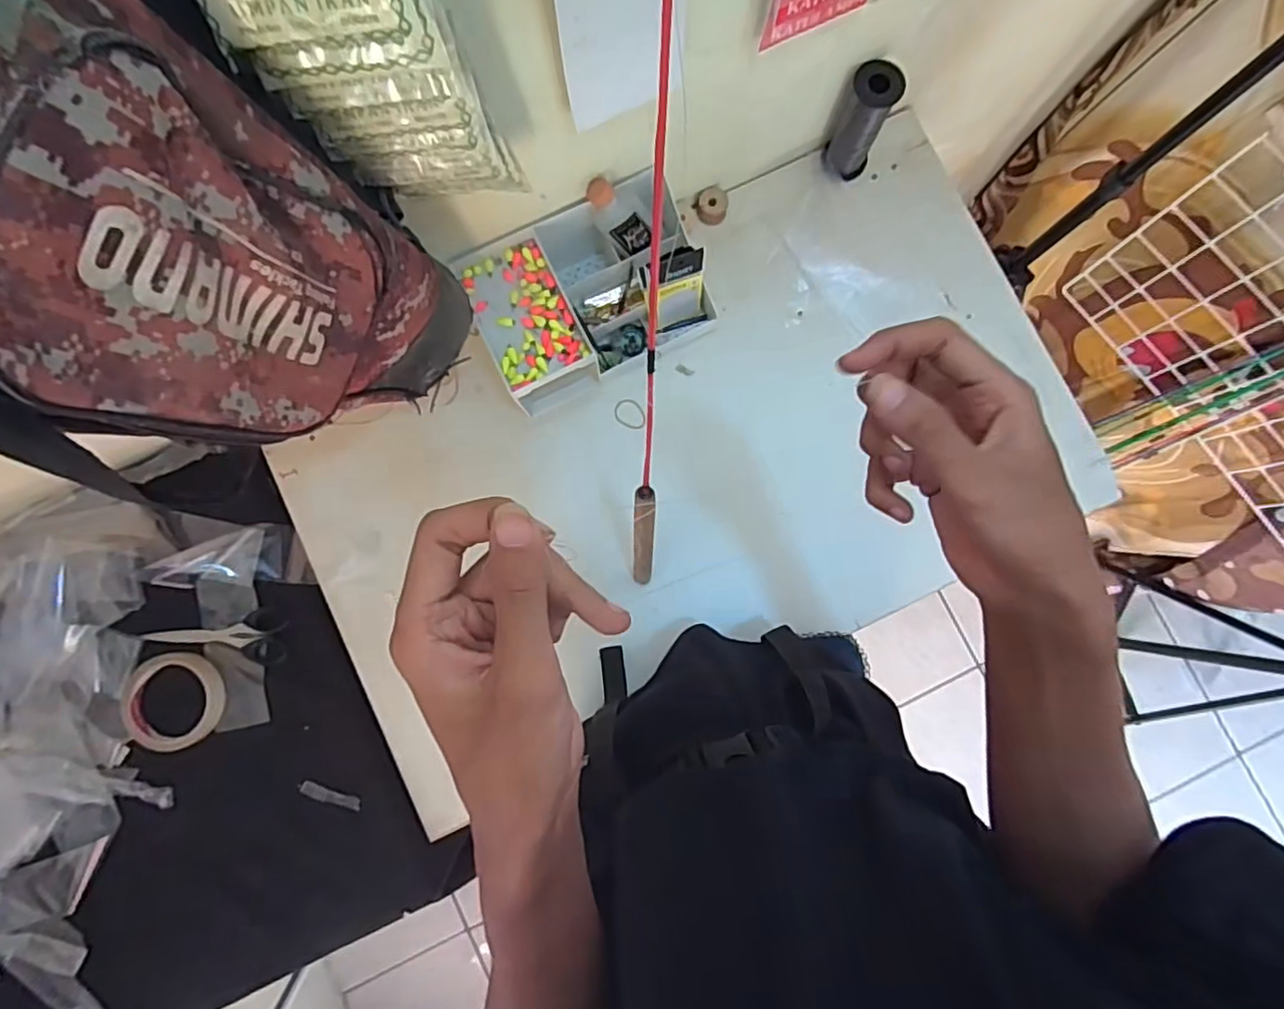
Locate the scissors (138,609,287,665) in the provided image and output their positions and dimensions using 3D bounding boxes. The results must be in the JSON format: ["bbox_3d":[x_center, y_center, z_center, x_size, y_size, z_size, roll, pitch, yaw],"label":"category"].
[{"bbox_3d":[-0.443,0.137,0.659,0.145,0.008,0.056,1,84,0],"label":"scissors"}]

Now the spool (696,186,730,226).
[{"bbox_3d":[0.078,-0.332,0.702,0.034,0.019,0.036,0,84,0],"label":"spool"}]

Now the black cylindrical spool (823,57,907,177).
[{"bbox_3d":[0.229,-0.399,0.663,0.048,0.118,0.047,0,84,0],"label":"black cylindrical spool"}]

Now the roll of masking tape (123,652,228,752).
[{"bbox_3d":[-0.476,0.201,0.645,0.093,0.013,0.095,0,84,0],"label":"roll of masking tape"}]

